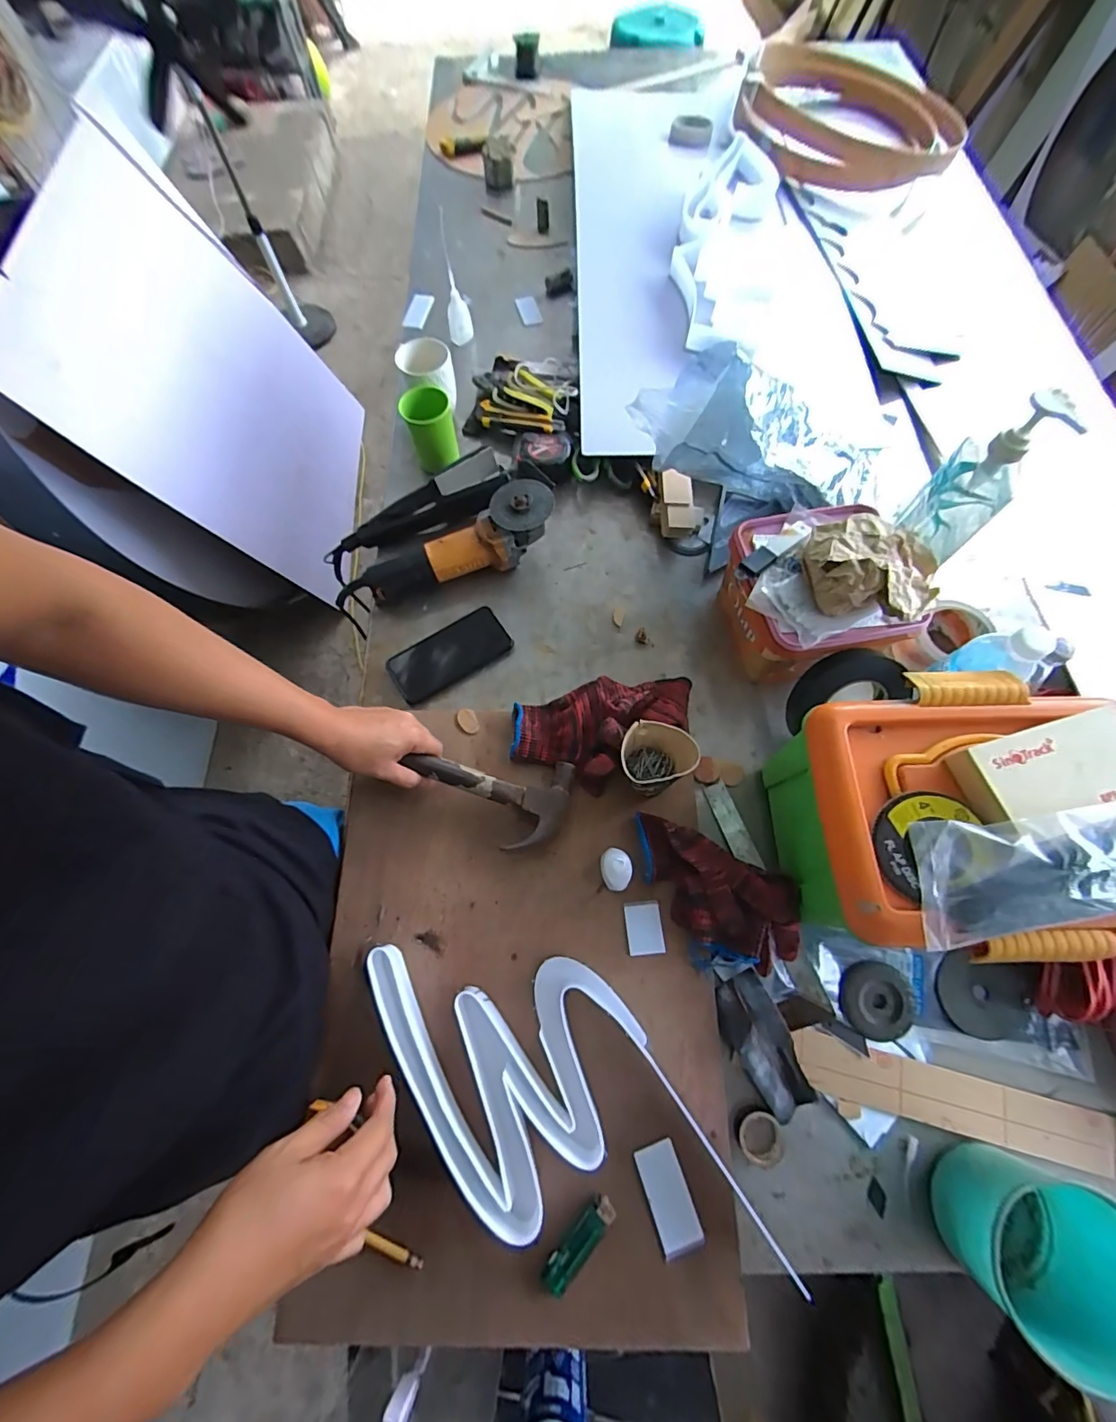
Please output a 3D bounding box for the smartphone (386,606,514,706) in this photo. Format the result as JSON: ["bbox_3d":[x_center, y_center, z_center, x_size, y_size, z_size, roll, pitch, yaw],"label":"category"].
[{"bbox_3d":[-0.152,-0.080,0.713,0.166,0.012,0.077,-33,80,-6],"label":"smartphone"}]

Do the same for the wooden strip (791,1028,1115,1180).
[{"bbox_3d":[0.403,0.393,0.507,0.320,0.012,0.052,14,68,4],"label":"wooden strip"}]

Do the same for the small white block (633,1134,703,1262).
[{"bbox_3d":[0.104,0.459,0.478,0.041,0.006,0.081,-17,69,-8],"label":"small white block"}]

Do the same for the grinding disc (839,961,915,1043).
[{"bbox_3d":[0.340,0.309,0.541,0.075,0.013,0.074,0,68,-1],"label":"grinding disc"}]

